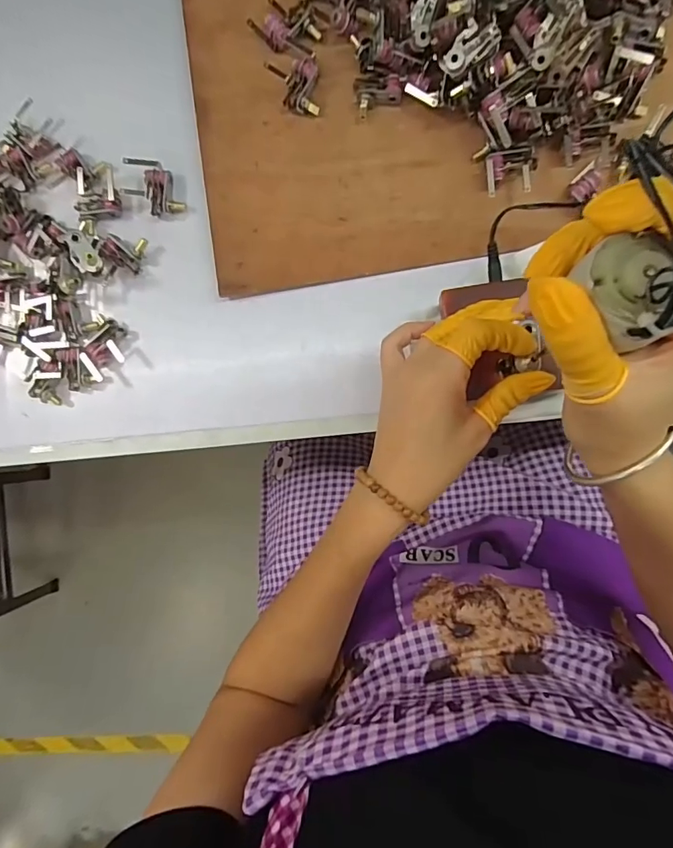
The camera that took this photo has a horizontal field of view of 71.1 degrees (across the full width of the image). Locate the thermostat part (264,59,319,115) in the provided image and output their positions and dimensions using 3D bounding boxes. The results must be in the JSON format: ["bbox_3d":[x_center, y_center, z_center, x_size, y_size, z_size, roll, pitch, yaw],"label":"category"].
[{"bbox_3d":[-0.029,-0.247,0.345,0.034,0.015,0.036,-13,89,7],"label":"thermostat part"}]

